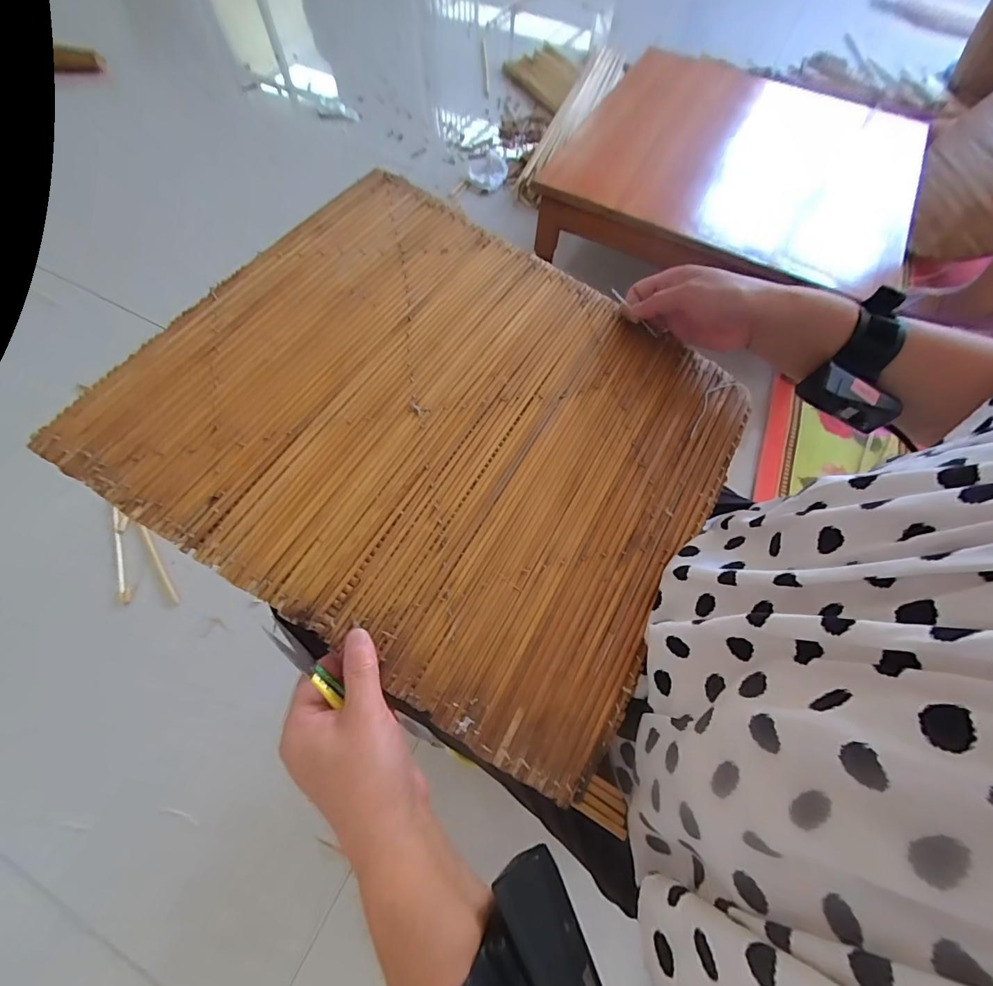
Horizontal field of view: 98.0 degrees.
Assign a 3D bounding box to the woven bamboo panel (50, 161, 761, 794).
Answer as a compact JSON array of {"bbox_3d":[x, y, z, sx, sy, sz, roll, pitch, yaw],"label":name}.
[{"bbox_3d":[-0.034,-0.063,0.366,0.439,0.011,0.393,34,70,1],"label":"woven bamboo panel"}]

